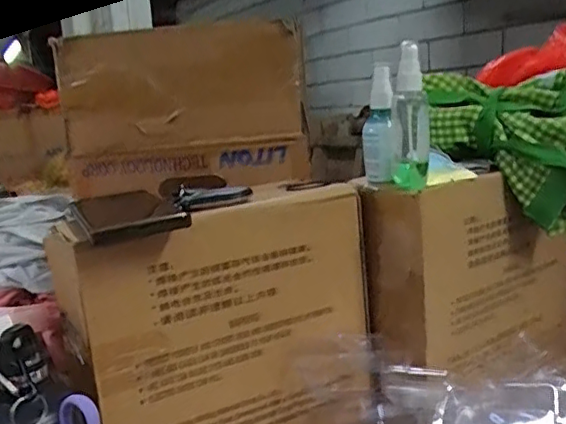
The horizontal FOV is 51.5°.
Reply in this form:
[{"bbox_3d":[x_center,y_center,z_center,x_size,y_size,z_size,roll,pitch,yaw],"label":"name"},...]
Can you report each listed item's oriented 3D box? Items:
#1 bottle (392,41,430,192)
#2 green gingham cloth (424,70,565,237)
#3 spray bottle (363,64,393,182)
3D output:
[{"bbox_3d":[0.123,-0.092,0.568,0.034,0.134,0.042,-1,11,15],"label":"bottle"},{"bbox_3d":[0.249,-0.067,0.632,0.184,0.151,0.081,2,13,31],"label":"green gingham cloth"},{"bbox_3d":[0.098,-0.090,0.604,0.030,0.118,0.034,-3,11,7],"label":"spray bottle"}]

